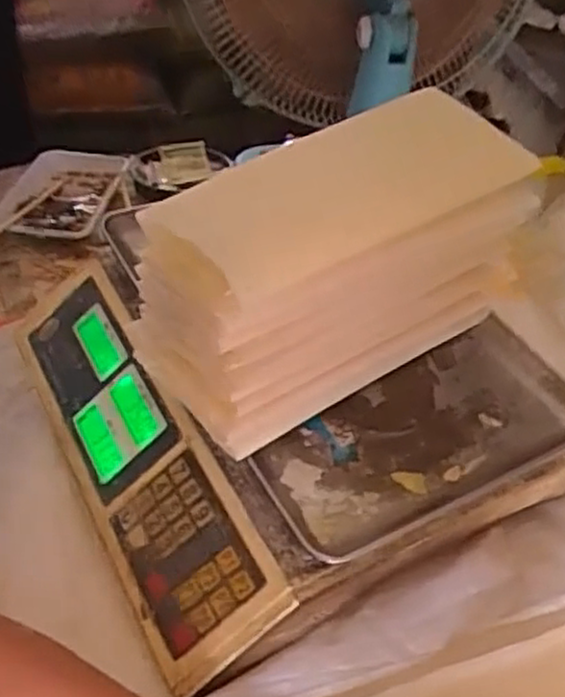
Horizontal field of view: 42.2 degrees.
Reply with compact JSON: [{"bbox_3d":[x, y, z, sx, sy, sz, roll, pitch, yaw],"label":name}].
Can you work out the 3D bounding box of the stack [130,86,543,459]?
[{"bbox_3d":[0.028,-0.051,0.477,0.236,0.135,0.121,-24,51,-30],"label":"stack"}]

